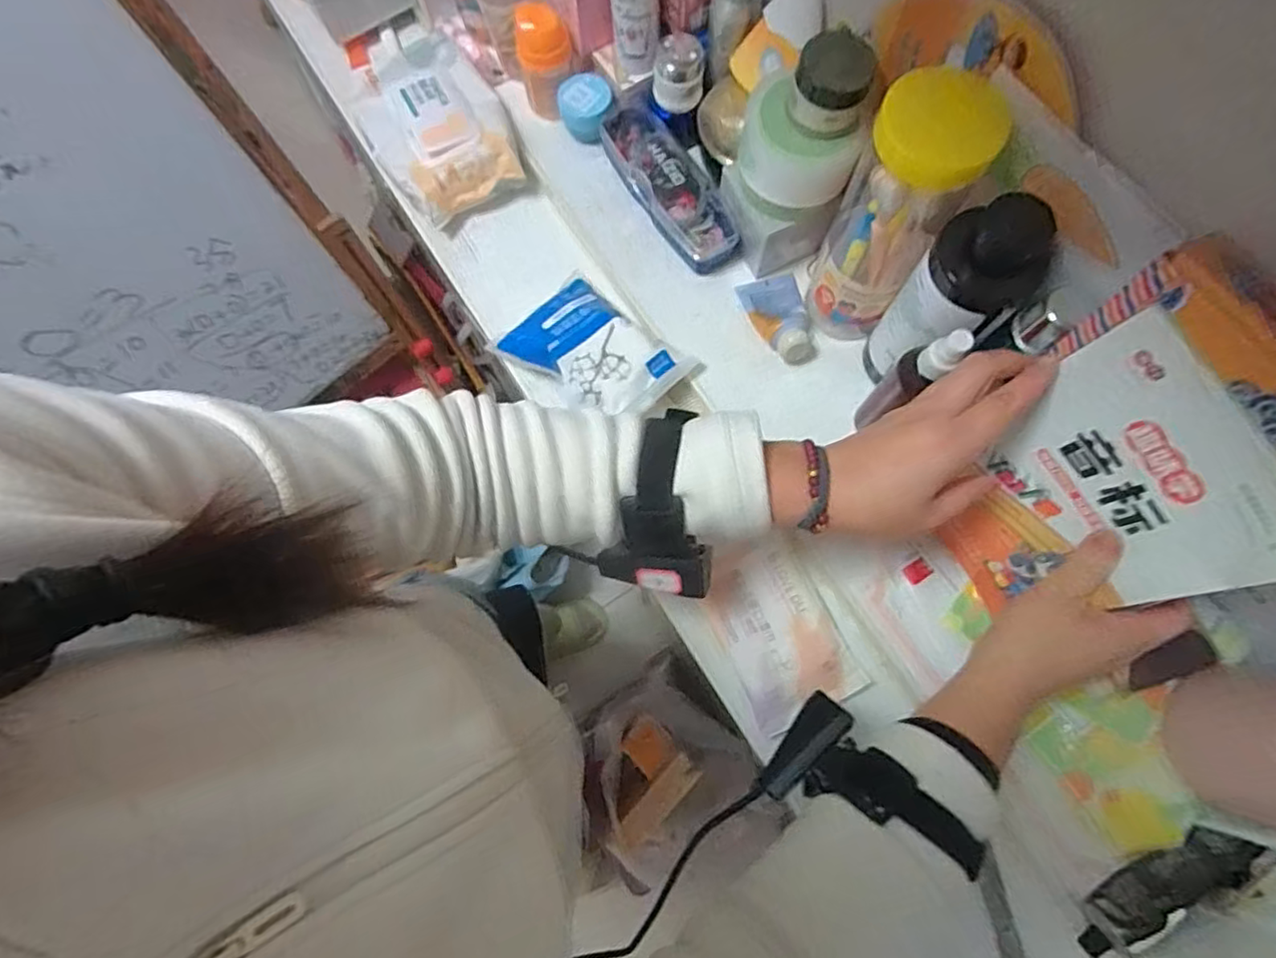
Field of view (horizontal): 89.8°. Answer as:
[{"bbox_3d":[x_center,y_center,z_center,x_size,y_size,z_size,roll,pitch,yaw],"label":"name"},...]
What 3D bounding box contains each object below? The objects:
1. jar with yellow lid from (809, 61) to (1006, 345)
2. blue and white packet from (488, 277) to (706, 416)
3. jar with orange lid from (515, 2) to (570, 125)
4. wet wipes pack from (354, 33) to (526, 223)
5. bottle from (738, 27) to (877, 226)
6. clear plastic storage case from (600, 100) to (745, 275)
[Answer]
[{"bbox_3d":[0.175,-0.179,0.451,0.067,0.198,0.073,0,76,2],"label":"jar with yellow lid"},{"bbox_3d":[-0.034,-0.106,0.532,0.144,0.037,0.095,39,80,10],"label":"blue and white packet"},{"bbox_3d":[-0.081,-0.367,0.566,0.046,0.077,0.044,0,76,2],"label":"jar with orange lid"},{"bbox_3d":[-0.183,-0.319,0.594,0.123,0.052,0.160,-31,77,-6],"label":"wet wipes pack"},{"bbox_3d":[0.117,-0.250,0.459,0.084,0.108,0.074,11,76,4],"label":"bottle"},{"bbox_3d":[0.027,-0.256,0.561,0.064,0.047,0.169,-28,77,-6],"label":"clear plastic storage case"}]

